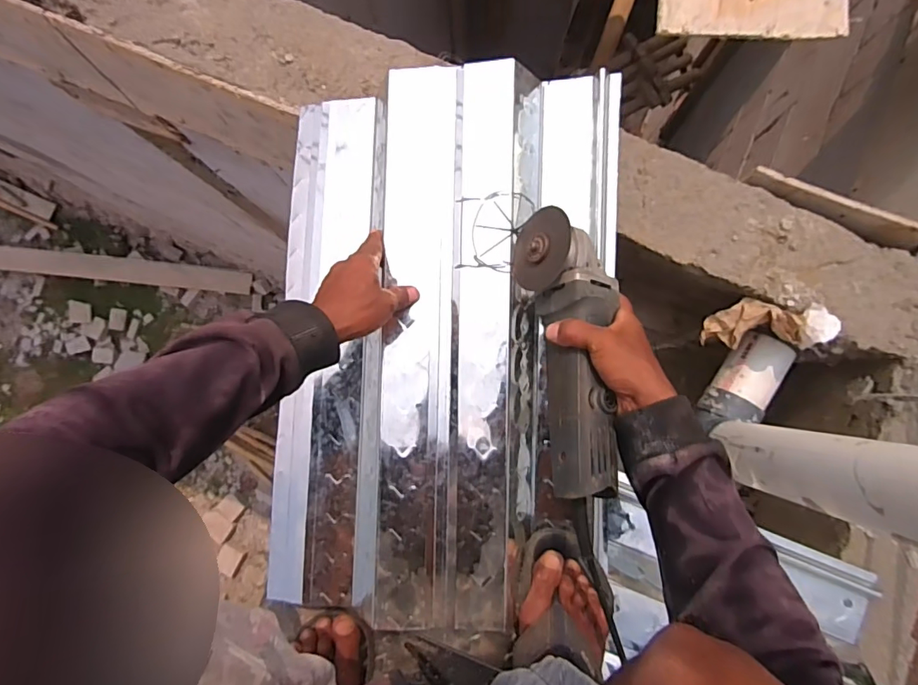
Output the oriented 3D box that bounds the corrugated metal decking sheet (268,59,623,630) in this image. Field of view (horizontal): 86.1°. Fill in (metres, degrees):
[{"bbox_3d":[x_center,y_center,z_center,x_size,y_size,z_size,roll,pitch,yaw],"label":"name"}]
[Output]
[{"bbox_3d":[-0.019,0.002,0.546,0.376,0.080,0.591,1,85,2],"label":"corrugated metal decking sheet"}]

